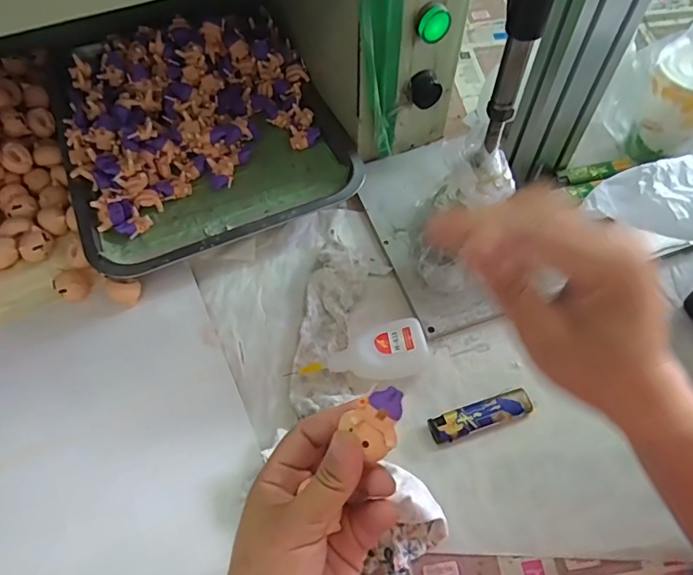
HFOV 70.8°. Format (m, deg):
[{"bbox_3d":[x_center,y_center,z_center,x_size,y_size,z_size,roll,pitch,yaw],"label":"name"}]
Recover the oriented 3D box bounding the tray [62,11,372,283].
[{"bbox_3d":[-0.143,-0.158,0.483,0.255,0.048,0.268,-21,65,-13],"label":"tray"}]

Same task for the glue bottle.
[{"bbox_3d":[0.012,0.056,0.392,0.103,0.024,0.042,-9,63,-7],"label":"glue bottle"}]

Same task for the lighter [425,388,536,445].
[{"bbox_3d":[0.103,0.099,0.374,0.078,0.013,0.021,-16,63,-10],"label":"lighter"}]

